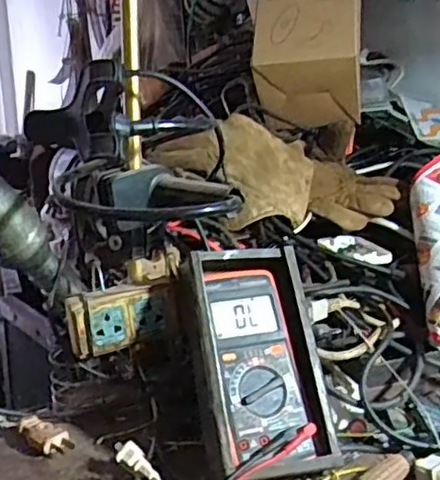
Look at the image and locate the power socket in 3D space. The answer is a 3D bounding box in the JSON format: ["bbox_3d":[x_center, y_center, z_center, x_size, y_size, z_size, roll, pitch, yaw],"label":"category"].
[{"bbox_3d":[-0.091,0.073,0.618,0.105,0.054,0.024,-10,19,-29],"label":"power socket"}]

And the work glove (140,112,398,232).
[{"bbox_3d":[0.069,-0.089,0.856,0.319,0.115,0.191,-10,19,-28],"label":"work glove"}]

